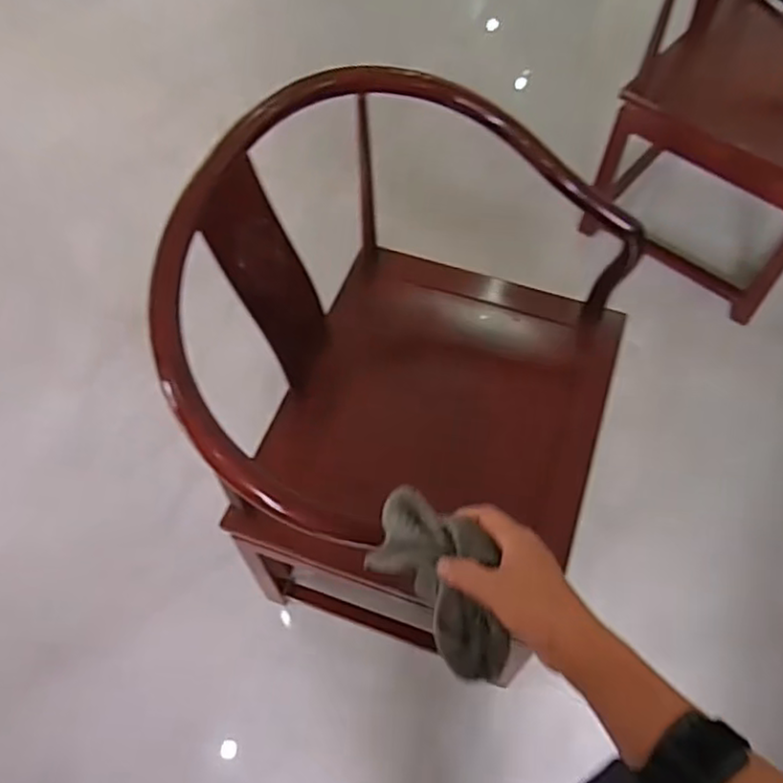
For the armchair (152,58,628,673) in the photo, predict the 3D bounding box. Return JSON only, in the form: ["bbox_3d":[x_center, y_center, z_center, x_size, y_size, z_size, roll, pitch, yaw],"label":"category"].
[{"bbox_3d":[0.049,0.027,1.092,0.557,0.814,0.586,13,61,8],"label":"armchair"}]

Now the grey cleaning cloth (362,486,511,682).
[{"bbox_3d":[0.038,0.143,0.513,0.077,0.057,0.149,-24,62,-13],"label":"grey cleaning cloth"}]

